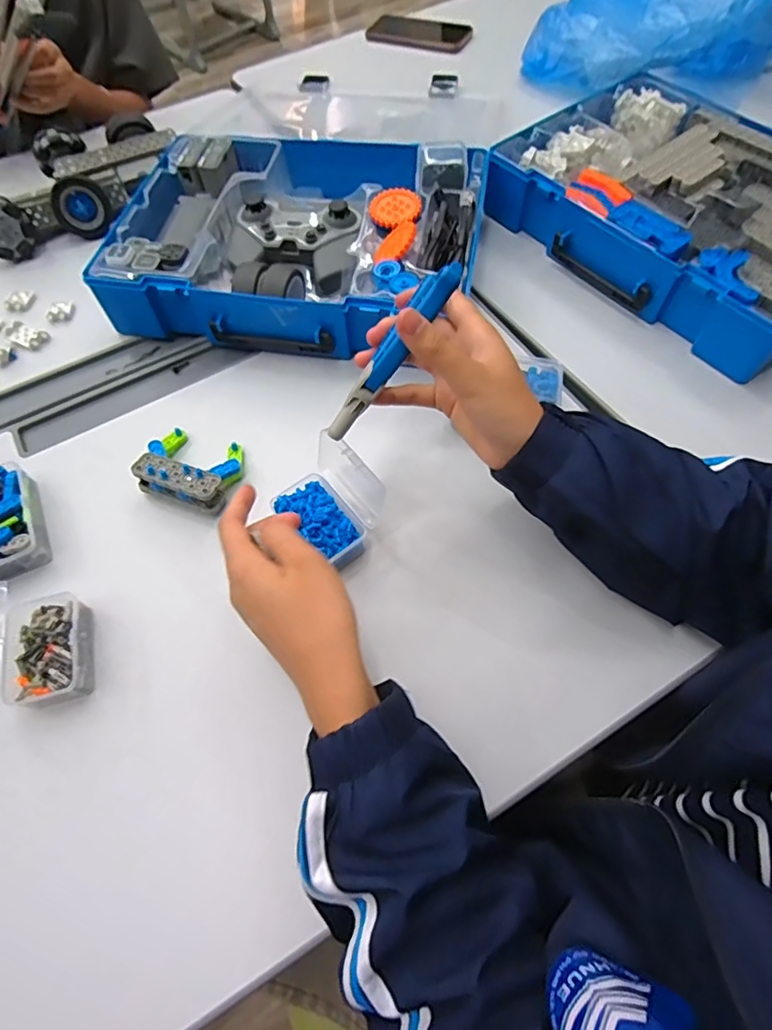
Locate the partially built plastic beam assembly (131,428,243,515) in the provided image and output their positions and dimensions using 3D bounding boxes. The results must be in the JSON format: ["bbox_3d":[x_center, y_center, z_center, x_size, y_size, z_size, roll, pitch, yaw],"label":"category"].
[{"bbox_3d":[-0.169,-0.043,0.463,0.080,0.030,0.070,16,64,11],"label":"partially built plastic beam assembly"}]

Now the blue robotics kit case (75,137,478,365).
[{"bbox_3d":[-0.086,-0.306,0.575,0.363,0.073,0.299,9,62,7],"label":"blue robotics kit case"}]

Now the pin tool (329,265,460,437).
[{"bbox_3d":[0.002,-0.103,0.348,0.018,0.013,0.133,50,115,24],"label":"pin tool"}]

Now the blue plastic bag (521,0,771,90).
[{"bbox_3d":[0.397,-0.721,0.744,0.319,0.127,0.299,25,65,15],"label":"blue plastic bag"}]

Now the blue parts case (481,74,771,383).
[{"bbox_3d":[0.320,-0.330,0.576,0.267,0.065,0.367,-38,67,-17],"label":"blue parts case"}]

